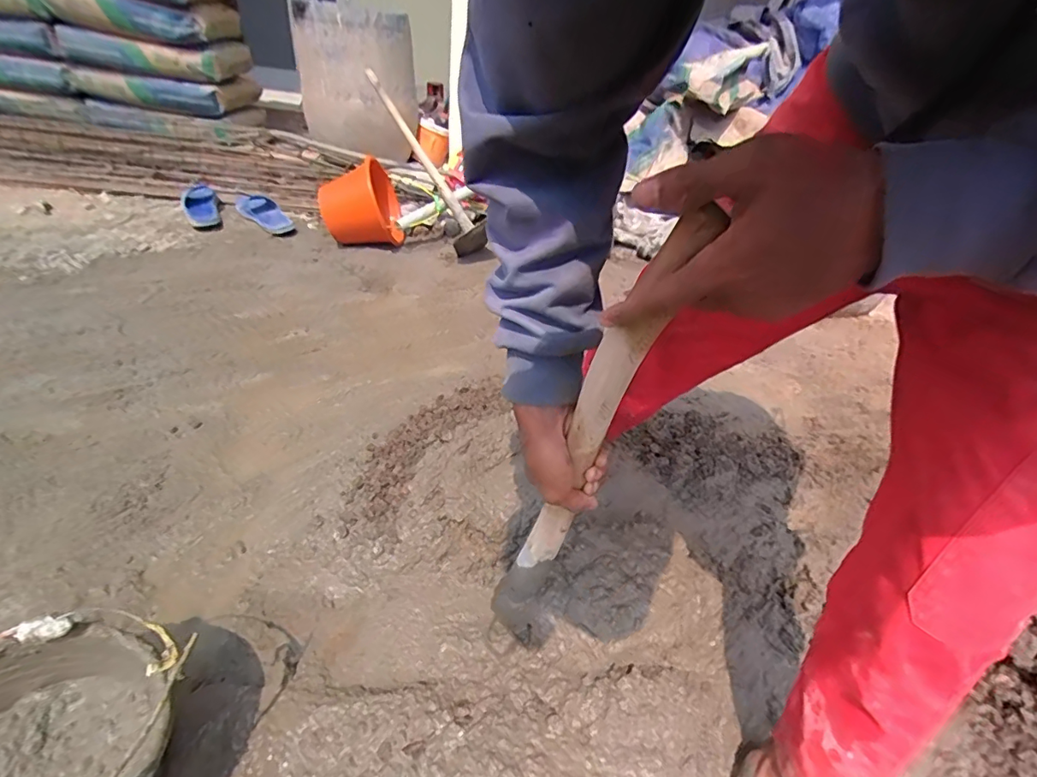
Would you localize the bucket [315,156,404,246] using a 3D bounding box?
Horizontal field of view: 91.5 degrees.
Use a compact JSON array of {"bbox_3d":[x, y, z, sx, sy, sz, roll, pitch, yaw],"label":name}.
[{"bbox_3d":[-0.505,-0.593,1.630,0.243,0.242,0.210,-4,42,-14],"label":"bucket"}]

